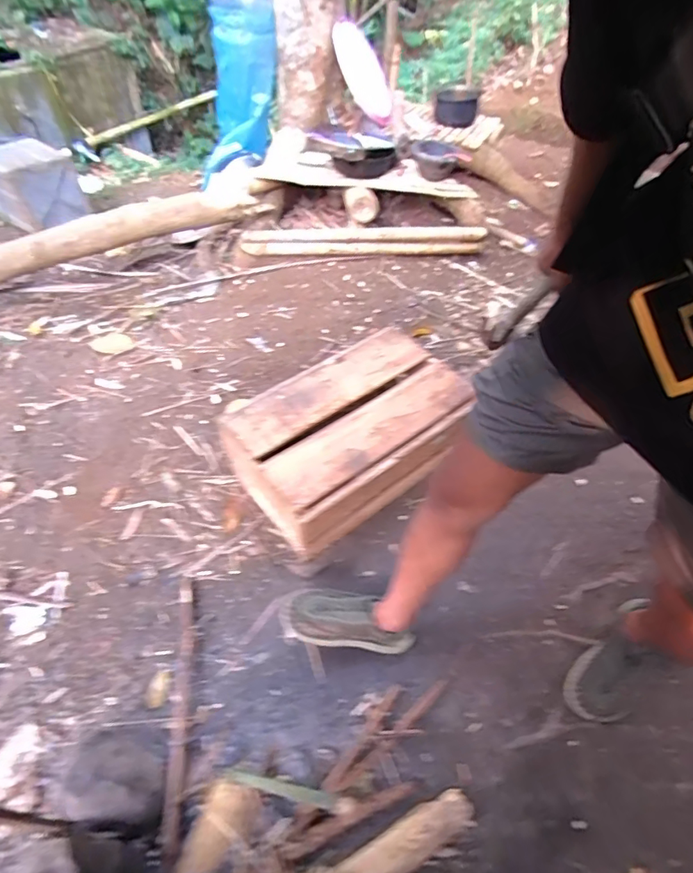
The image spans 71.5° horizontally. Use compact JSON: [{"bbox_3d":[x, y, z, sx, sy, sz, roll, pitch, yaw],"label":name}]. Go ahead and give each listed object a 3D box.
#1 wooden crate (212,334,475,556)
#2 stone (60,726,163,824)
[{"bbox_3d":[0.013,-0.015,1.237,0.591,0.212,0.371,-32,57,-26],"label":"wooden crate"},{"bbox_3d":[-0.364,0.529,0.766,0.120,0.121,0.131,-2,49,-3],"label":"stone"}]

